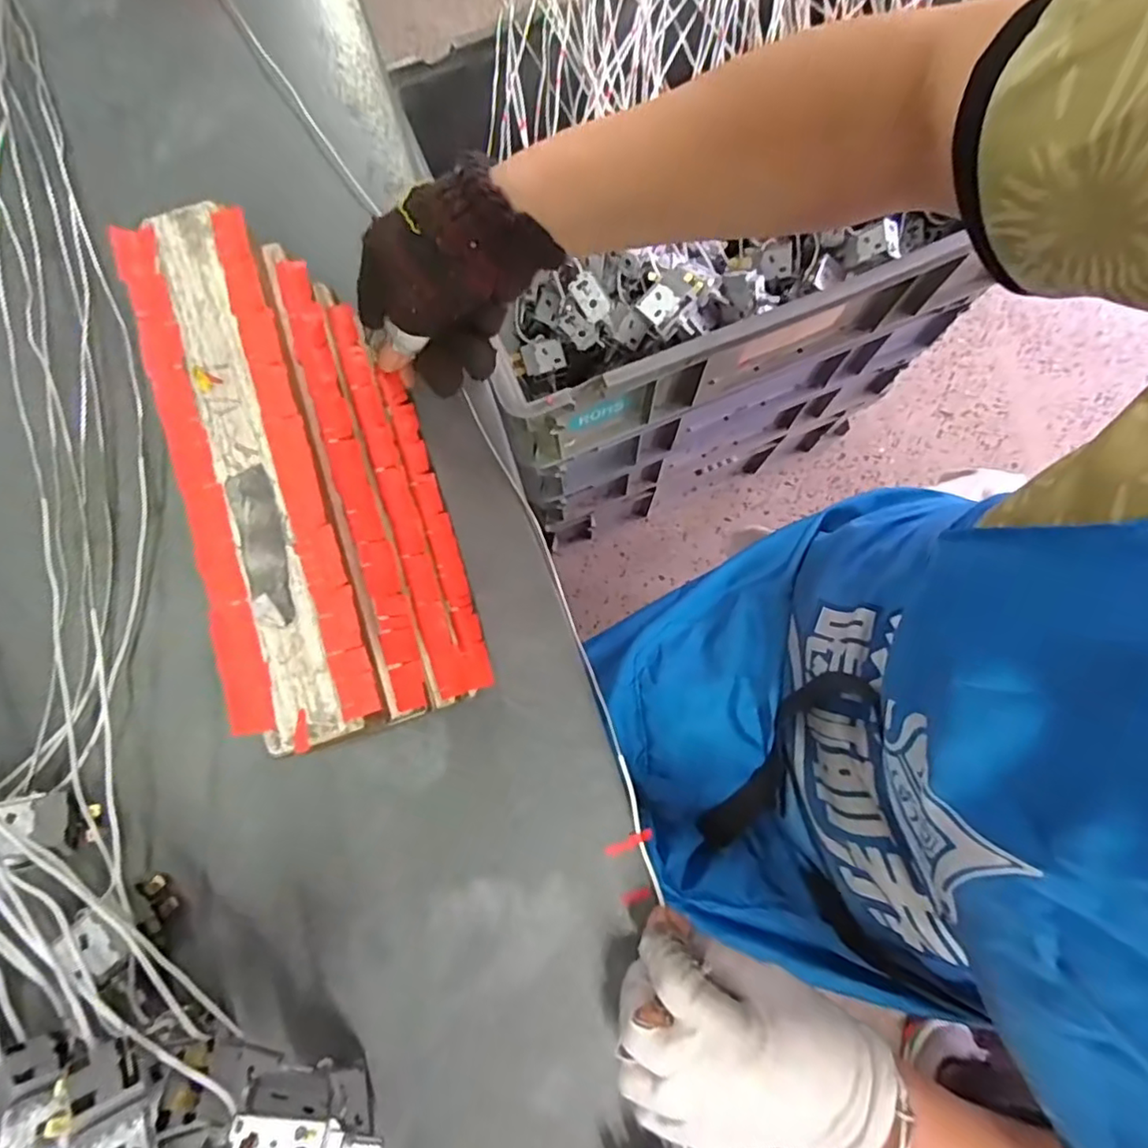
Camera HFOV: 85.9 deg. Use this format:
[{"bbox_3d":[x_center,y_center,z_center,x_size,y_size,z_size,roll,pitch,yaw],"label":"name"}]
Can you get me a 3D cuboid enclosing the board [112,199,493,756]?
[{"bbox_3d":[-0.125,-0.045,0.312,0.086,0.106,0.243,-19,80,-3],"label":"board"}]

